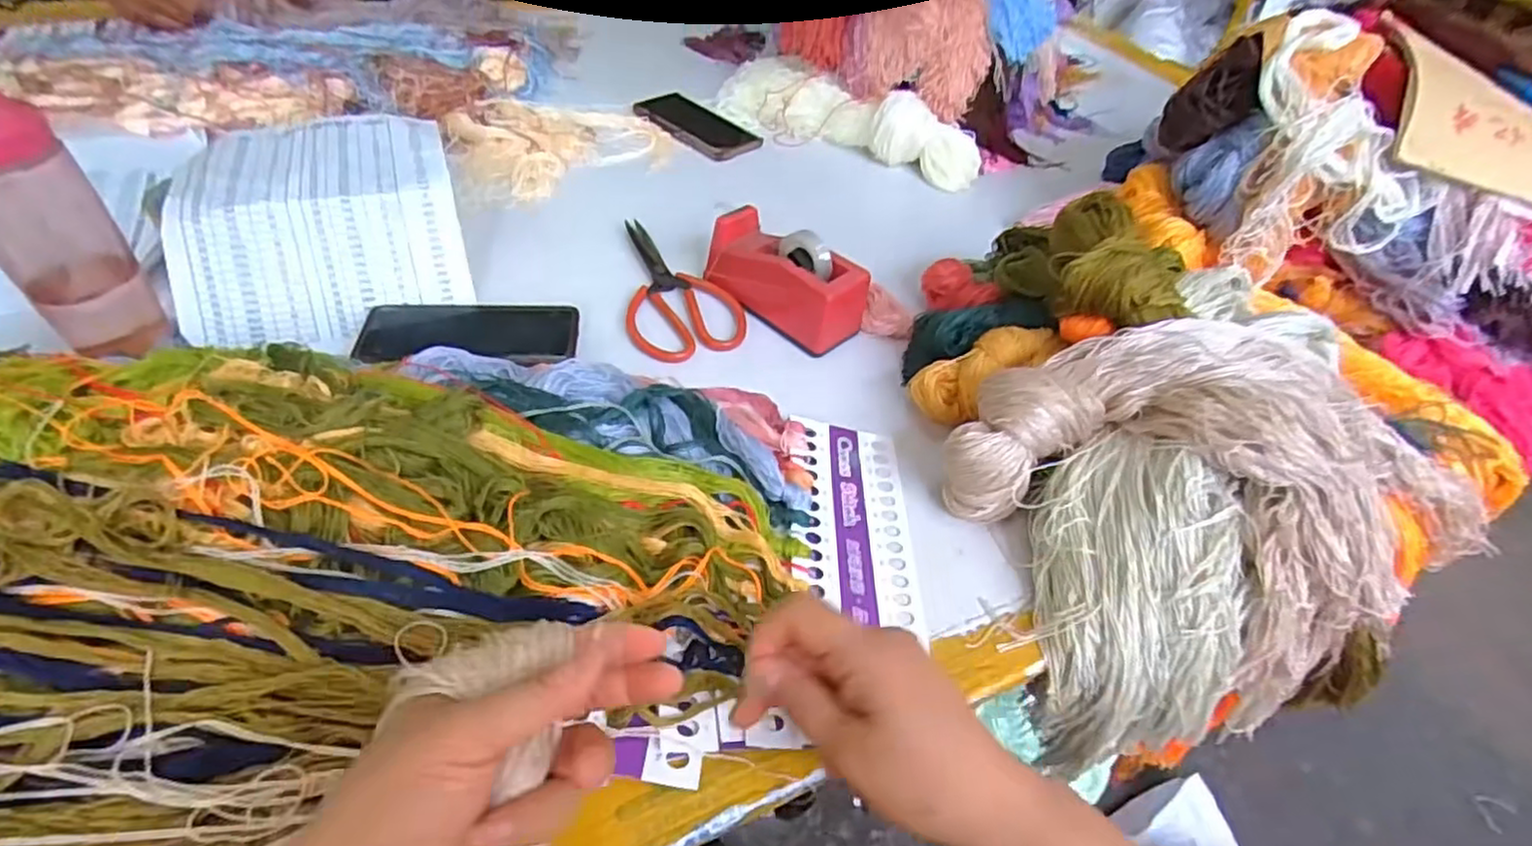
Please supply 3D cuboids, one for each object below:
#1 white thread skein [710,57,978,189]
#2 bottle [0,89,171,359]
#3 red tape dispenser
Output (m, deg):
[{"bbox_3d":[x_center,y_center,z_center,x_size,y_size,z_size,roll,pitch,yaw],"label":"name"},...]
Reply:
[{"bbox_3d":[0.099,-0.386,0.899,0.353,0.061,0.104,25,49,16],"label":"white thread skein"},{"bbox_3d":[-0.481,-0.128,0.487,0.058,0.176,0.064,37,53,25],"label":"bottle"},{"bbox_3d":[0.015,-0.129,0.638,0.150,0.067,0.061,36,52,24],"label":"red tape dispenser"}]

